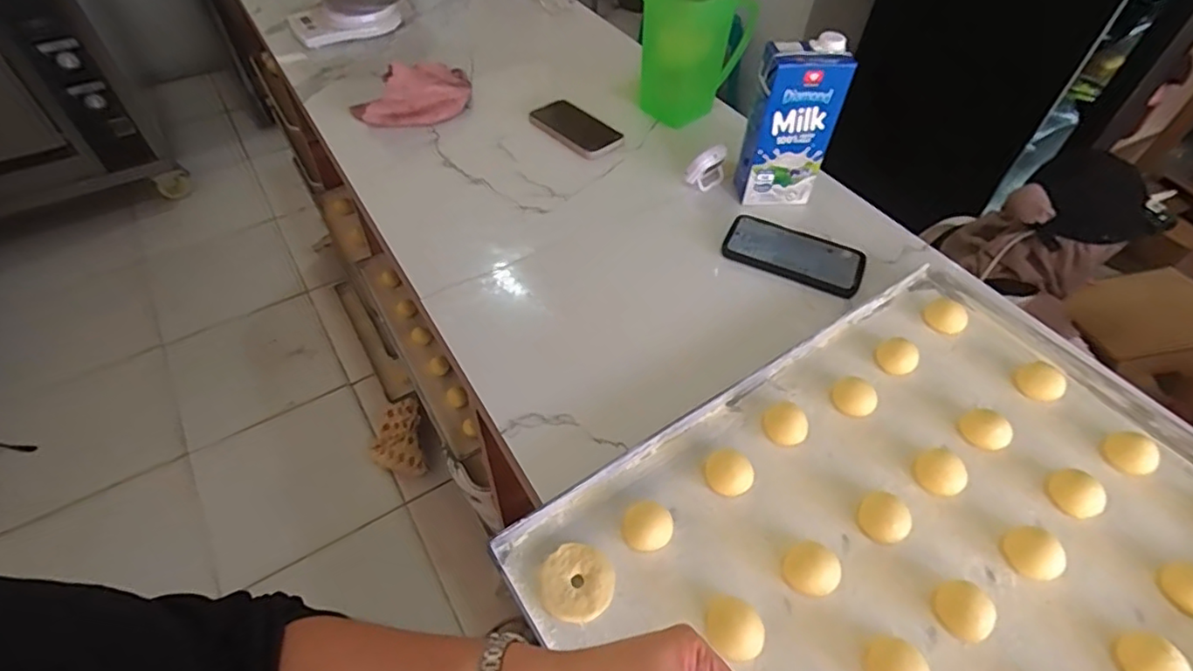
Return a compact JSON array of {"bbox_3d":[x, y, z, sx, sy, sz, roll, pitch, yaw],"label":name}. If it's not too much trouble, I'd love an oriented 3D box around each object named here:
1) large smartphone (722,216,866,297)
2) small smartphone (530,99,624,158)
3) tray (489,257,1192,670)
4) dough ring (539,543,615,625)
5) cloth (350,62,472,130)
[{"bbox_3d":[0.253,-0.105,0.746,0.169,0.017,0.091,26,55,19],"label":"large smartphone"},{"bbox_3d":[-0.035,-0.320,0.903,0.077,0.010,0.151,-40,66,-20],"label":"small smartphone"},{"bbox_3d":[0.279,0.177,0.507,0.614,0.025,0.411,-28,57,-22],"label":"tray"},{"bbox_3d":[-0.016,0.203,0.481,0.060,0.010,0.058,1,51,-1],"label":"dough ring"},{"bbox_3d":[-0.281,-0.376,0.911,0.189,0.086,0.083,-22,54,-18],"label":"cloth"}]

